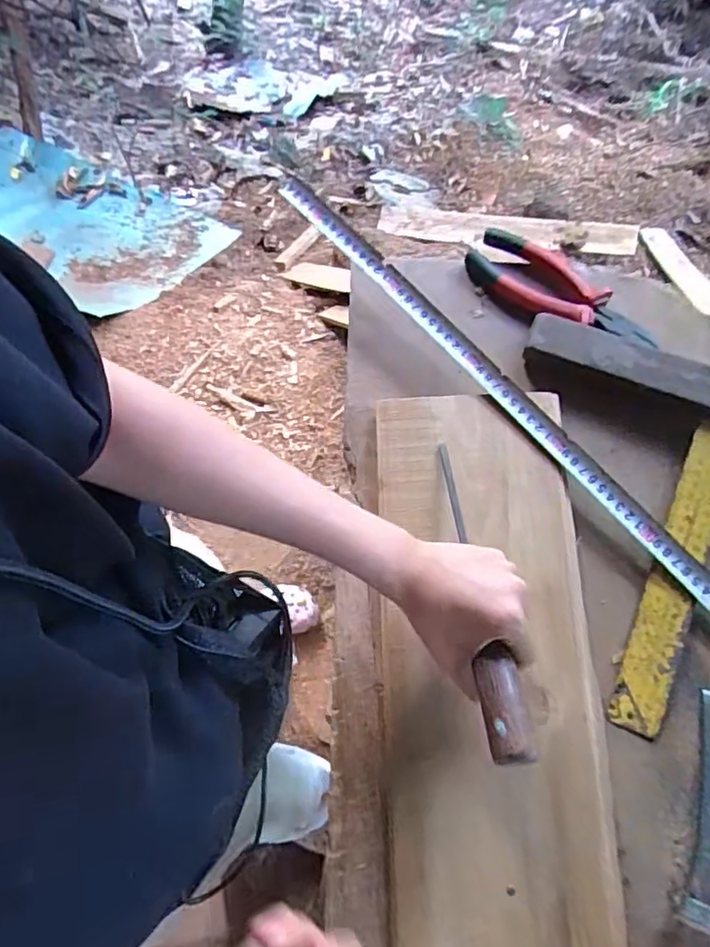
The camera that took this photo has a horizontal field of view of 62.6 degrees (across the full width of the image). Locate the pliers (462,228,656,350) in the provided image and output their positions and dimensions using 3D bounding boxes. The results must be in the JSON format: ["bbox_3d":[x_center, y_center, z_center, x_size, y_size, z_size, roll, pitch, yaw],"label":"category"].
[{"bbox_3d":[0.189,-0.169,0.541,0.180,0.023,0.066,33,78,9],"label":"pliers"}]

